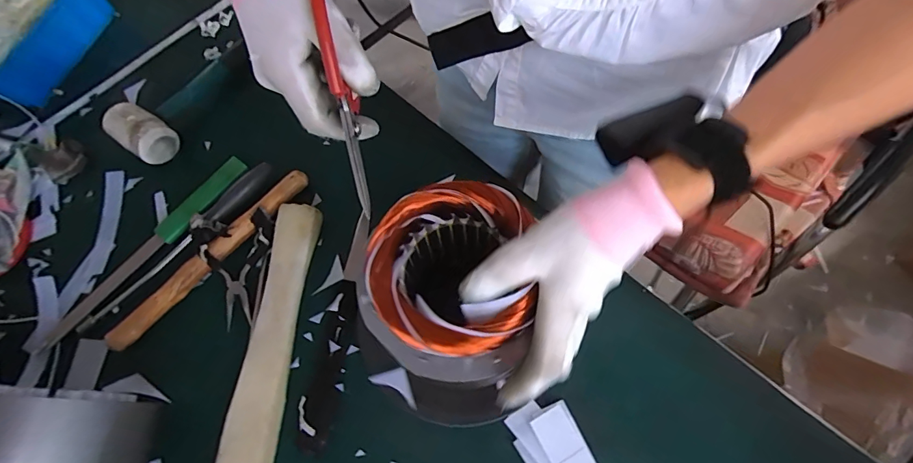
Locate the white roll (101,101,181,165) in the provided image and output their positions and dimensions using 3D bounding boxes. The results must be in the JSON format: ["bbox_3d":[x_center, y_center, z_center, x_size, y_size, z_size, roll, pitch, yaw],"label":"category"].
[{"bbox_3d":[-0.365,-0.113,0.500,0.065,0.050,0.048,28,72,14],"label":"white roll"}]

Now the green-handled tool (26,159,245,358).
[{"bbox_3d":[-0.332,0.018,0.461,0.030,0.009,0.263,37,74,17],"label":"green-handled tool"}]

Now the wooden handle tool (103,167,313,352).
[{"bbox_3d":[-0.255,0.023,0.450,0.022,0.015,0.247,39,75,17],"label":"wooden handle tool"}]

